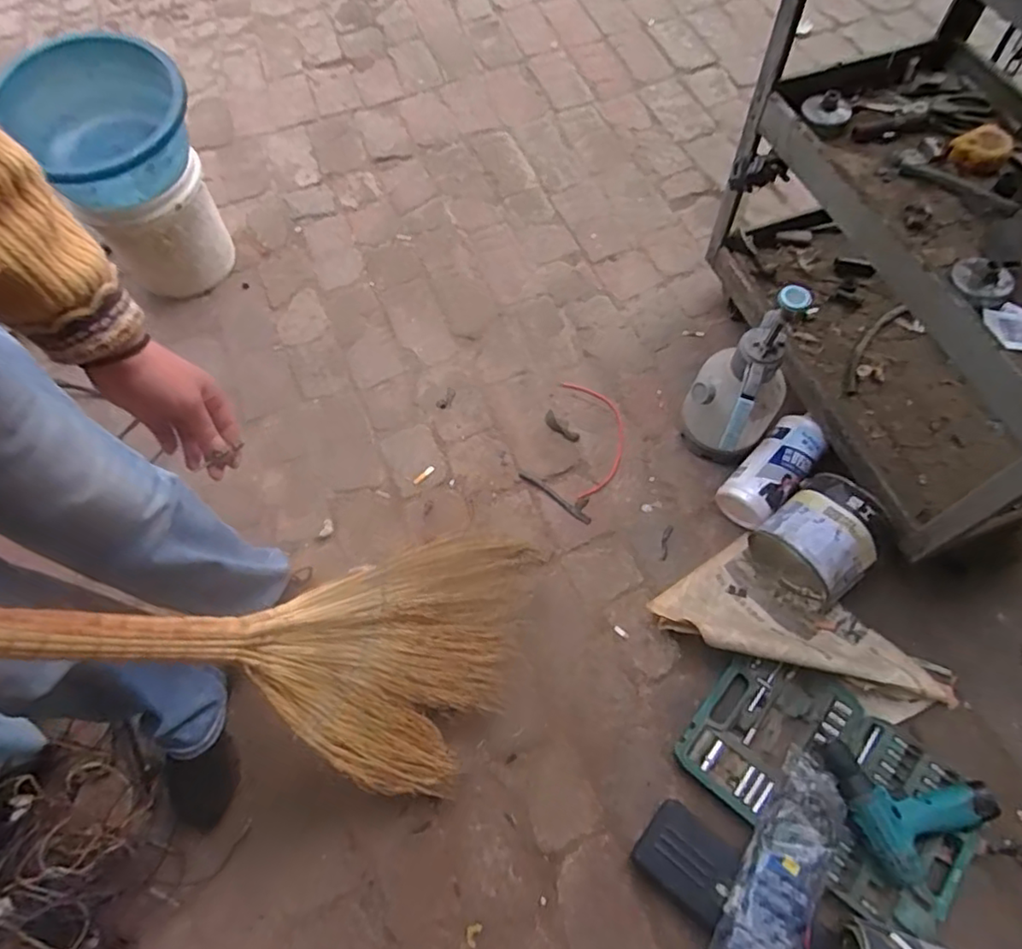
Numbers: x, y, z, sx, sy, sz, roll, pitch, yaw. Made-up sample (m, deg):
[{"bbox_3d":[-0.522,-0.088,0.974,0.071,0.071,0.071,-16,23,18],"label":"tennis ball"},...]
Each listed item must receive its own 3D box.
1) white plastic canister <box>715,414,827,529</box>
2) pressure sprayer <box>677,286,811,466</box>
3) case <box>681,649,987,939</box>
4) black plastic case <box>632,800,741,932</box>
[{"bbox_3d":[0.477,-0.010,1.121,0.232,0.090,0.104,-42,67,-16],"label":"white plastic canister"},{"bbox_3d":[0.369,-0.134,1.029,0.144,0.377,0.178,29,68,17],"label":"pressure sprayer"},{"bbox_3d":[0.461,0.439,0.898,0.380,0.035,0.247,37,70,20],"label":"case"},{"bbox_3d":[0.249,0.543,0.874,0.126,0.028,0.105,36,69,20],"label":"black plastic case"}]

